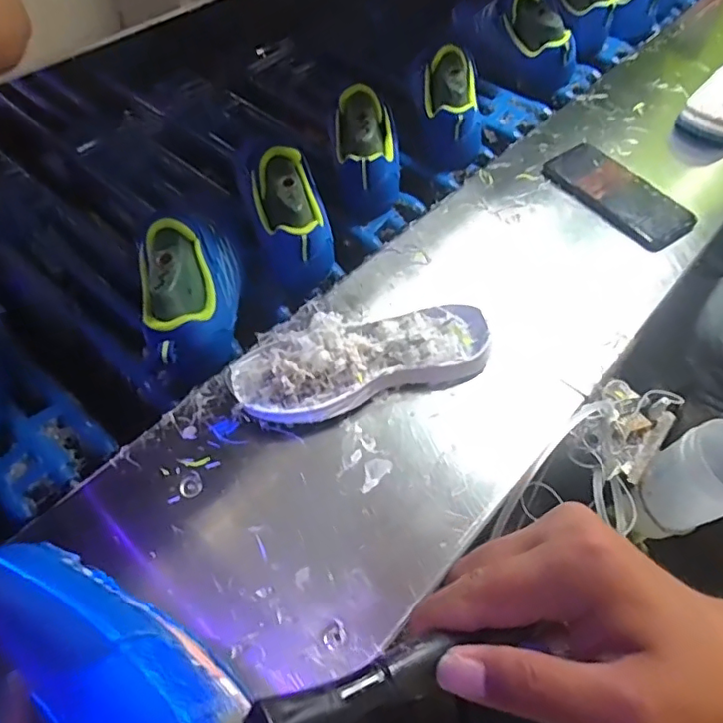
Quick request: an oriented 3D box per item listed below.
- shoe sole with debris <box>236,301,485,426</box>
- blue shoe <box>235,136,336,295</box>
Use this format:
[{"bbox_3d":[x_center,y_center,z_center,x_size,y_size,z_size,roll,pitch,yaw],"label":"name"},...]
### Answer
[{"bbox_3d":[0.003,-0.001,0.457,0.213,0.046,0.071,-17,57,-11],"label":"shoe sole with debris"},{"bbox_3d":[-0.071,-0.147,0.560,0.075,0.097,0.151,-20,85,-12],"label":"blue shoe"}]

